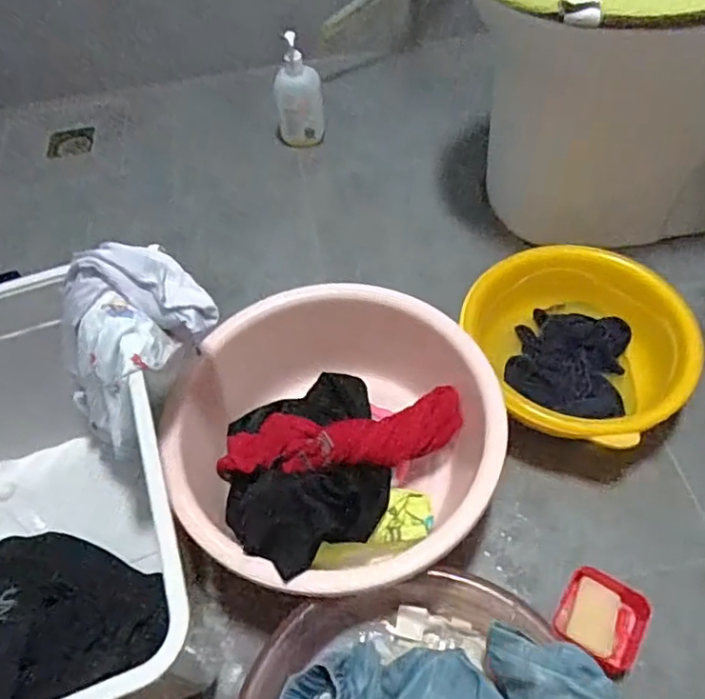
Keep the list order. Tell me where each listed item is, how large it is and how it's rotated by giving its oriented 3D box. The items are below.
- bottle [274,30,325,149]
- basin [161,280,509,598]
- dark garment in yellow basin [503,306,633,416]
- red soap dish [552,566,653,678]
[{"bbox_3d":[-0.105,-0.487,1.208,0.094,0.209,0.082,-8,55,-3],"label":"bottle"},{"bbox_3d":[-0.019,0.114,0.778,0.371,0.202,0.372,-1,55,2],"label":"basin"},{"bbox_3d":[0.311,0.019,0.911,0.163,0.043,0.171,9,56,9],"label":"dark garment in yellow basin"},{"bbox_3d":[0.280,0.305,0.707,0.090,0.030,0.093,26,60,19],"label":"red soap dish"}]

